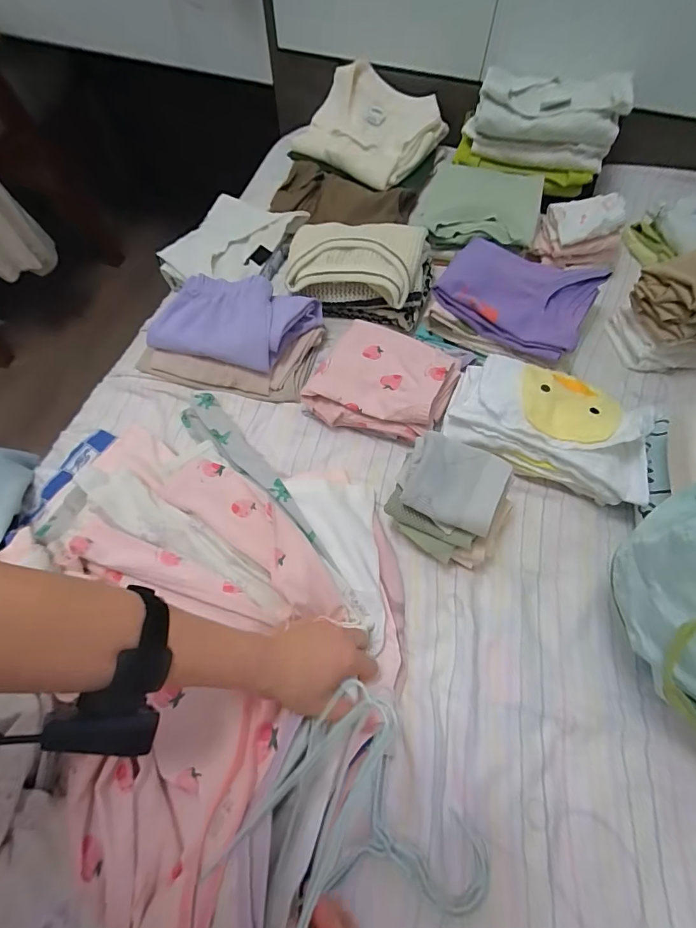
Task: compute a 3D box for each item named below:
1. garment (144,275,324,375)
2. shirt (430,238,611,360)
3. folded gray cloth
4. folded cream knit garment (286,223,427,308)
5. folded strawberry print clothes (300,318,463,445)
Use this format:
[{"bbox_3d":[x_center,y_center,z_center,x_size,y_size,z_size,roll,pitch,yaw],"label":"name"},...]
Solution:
[{"bbox_3d":[-0.170,-0.209,0.610,0.232,0.039,0.132,15,66,8],"label":"garment"},{"bbox_3d":[0.241,-0.246,0.598,0.195,0.041,0.166,30,69,14],"label":"shirt"},{"bbox_3d":[0.113,0.016,0.440,0.091,0.026,0.089,23,67,11],"label":"folded gray cloth"},{"bbox_3d":[0.002,-0.308,0.632,0.205,0.052,0.141,15,66,8],"label":"folded cream knit garment"},{"bbox_3d":[0.052,-0.118,0.582,0.178,0.056,0.176,22,66,12],"label":"folded strawberry print clothes"}]

